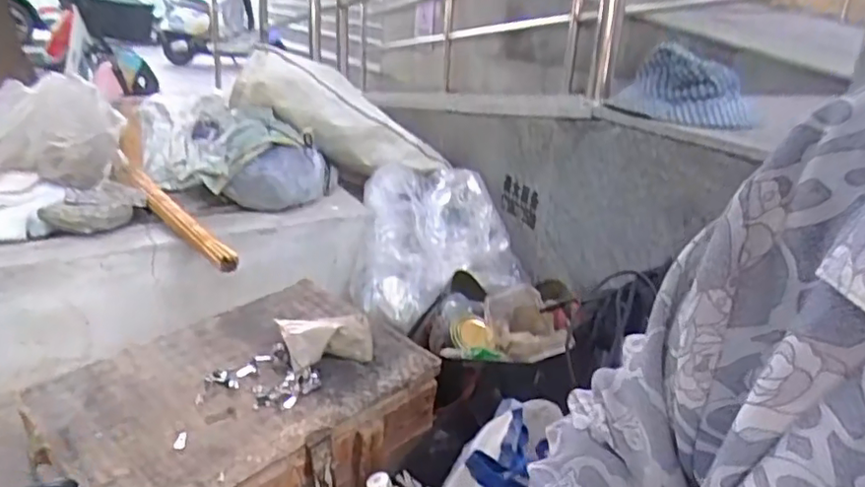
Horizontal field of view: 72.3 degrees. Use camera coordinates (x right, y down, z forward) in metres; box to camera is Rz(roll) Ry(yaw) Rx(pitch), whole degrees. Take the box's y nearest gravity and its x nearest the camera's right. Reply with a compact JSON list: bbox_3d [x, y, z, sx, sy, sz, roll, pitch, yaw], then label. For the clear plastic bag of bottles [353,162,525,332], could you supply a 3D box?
[{"bbox_3d":[0.018,0.000,1.357,0.365,0.285,0.230,6,21,6],"label":"clear plastic bag of bottles"}]

